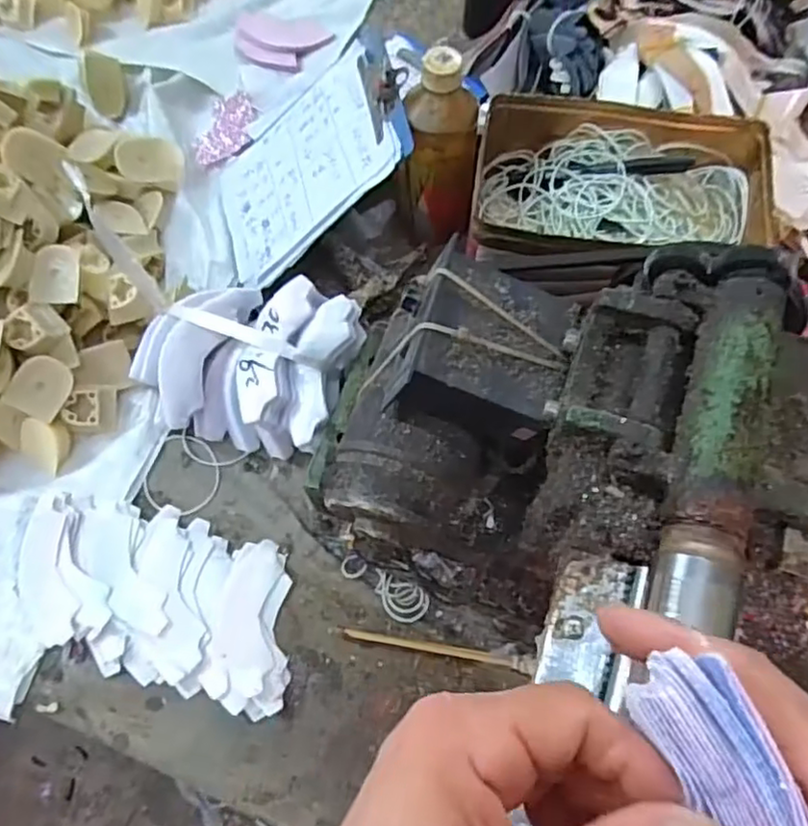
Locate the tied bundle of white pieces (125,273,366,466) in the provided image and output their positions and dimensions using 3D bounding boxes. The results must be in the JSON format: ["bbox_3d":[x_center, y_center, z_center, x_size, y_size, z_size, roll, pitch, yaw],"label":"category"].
[{"bbox_3d":[-0.133,-0.043,0.536,0.177,0.089,0.122,20,70,8],"label":"tied bundle of white pieces"}]

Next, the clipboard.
[{"bbox_3d":[-0.090,-0.223,0.592,0.226,0.015,0.153,-27,66,32],"label":"clipboard"}]

